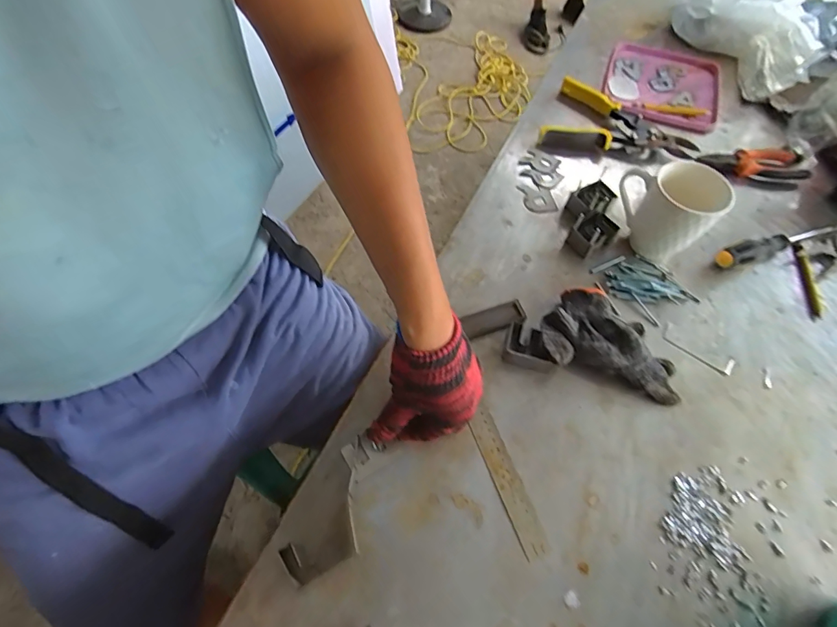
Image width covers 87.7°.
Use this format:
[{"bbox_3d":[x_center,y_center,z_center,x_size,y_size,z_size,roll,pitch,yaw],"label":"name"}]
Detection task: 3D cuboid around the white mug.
[{"bbox_3d":[0.302,-0.125,0.536,0.084,0.106,0.104,-14,62,-9],"label":"white mug"}]

